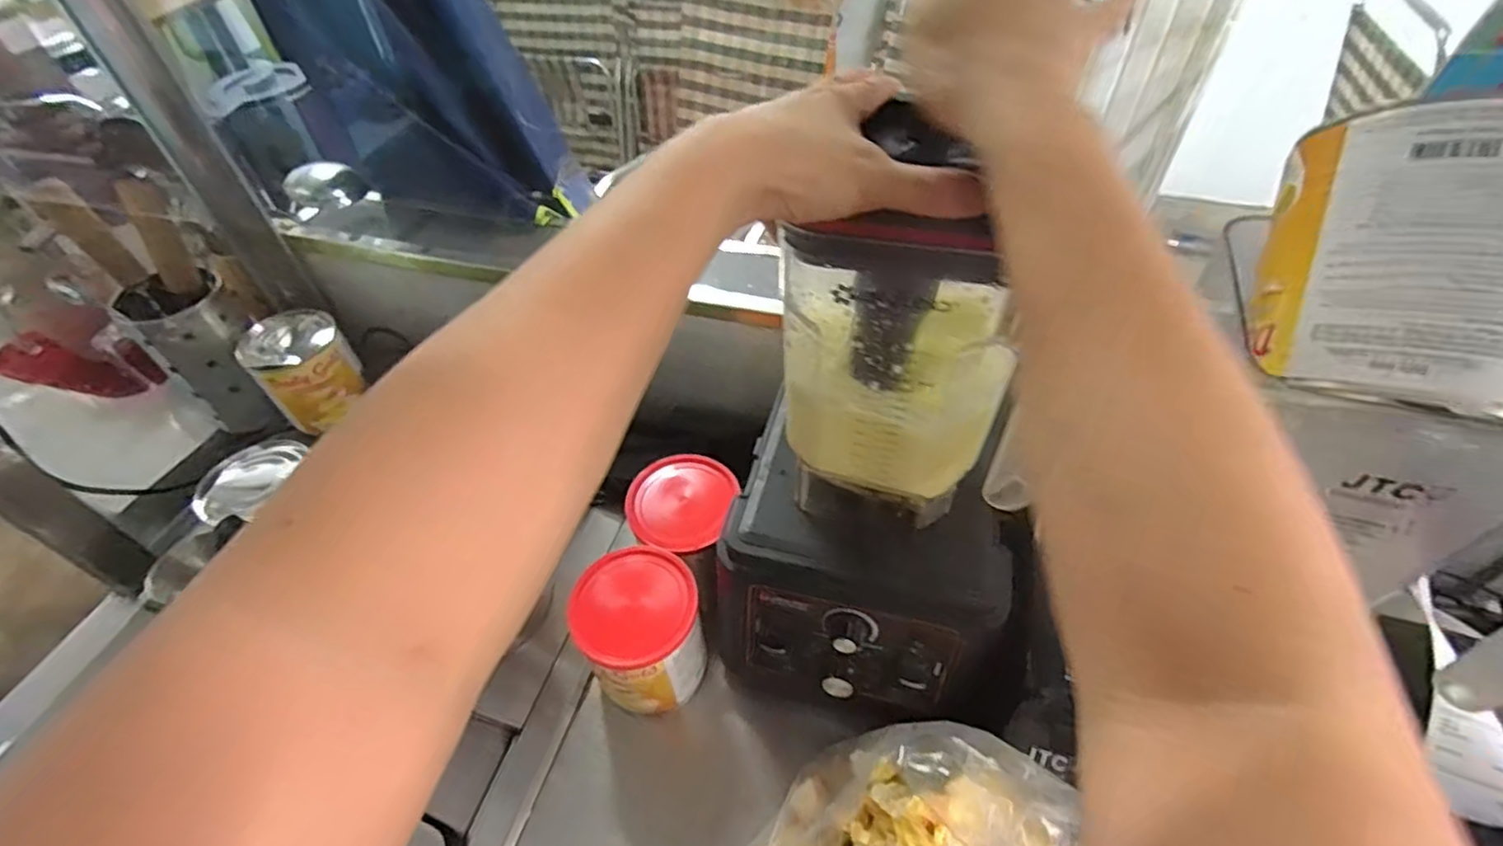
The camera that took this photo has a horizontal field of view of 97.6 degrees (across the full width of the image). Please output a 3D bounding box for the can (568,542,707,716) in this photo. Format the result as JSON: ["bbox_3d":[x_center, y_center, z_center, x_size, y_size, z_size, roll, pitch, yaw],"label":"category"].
[{"bbox_3d":[-0.091,0.179,0.559,0.097,0.119,0.099,-1,49,2],"label":"can"}]

